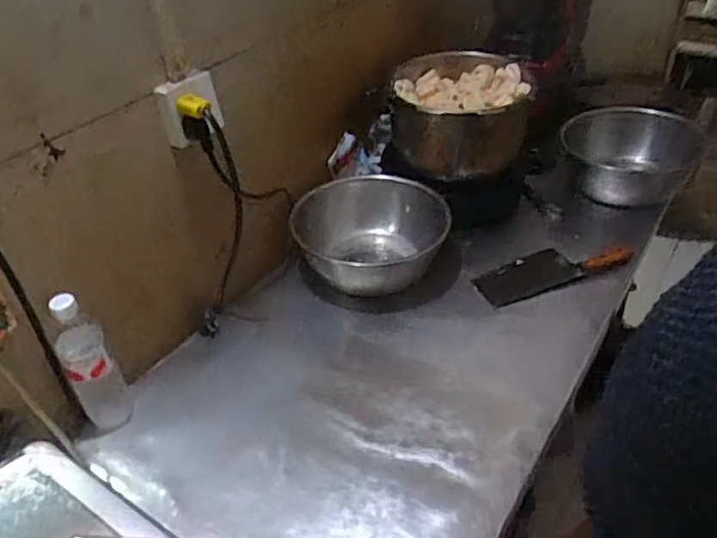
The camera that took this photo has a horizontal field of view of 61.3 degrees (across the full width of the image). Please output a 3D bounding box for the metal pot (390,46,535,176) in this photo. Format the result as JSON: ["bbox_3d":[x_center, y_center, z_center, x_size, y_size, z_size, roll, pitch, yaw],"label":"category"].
[{"bbox_3d":[0.208,-0.317,1.244,0.256,0.166,0.278,2,37,9],"label":"metal pot"}]

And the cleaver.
[{"bbox_3d":[0.371,0.001,1.165,0.292,0.031,0.079,-14,37,-12],"label":"cleaver"}]

